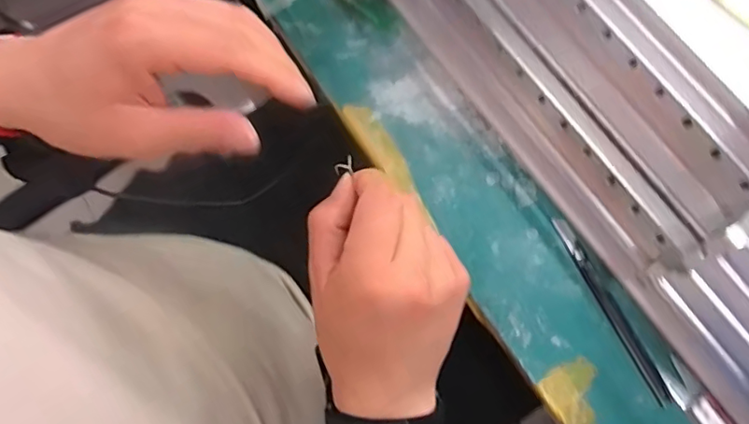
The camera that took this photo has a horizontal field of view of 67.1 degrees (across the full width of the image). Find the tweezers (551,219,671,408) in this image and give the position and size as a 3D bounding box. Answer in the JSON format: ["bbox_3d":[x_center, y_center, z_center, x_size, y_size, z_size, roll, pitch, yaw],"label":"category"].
[{"bbox_3d":[0.183,0.073,0.434,0.015,0.014,0.154,-27,77,-4],"label":"tweezers"}]

